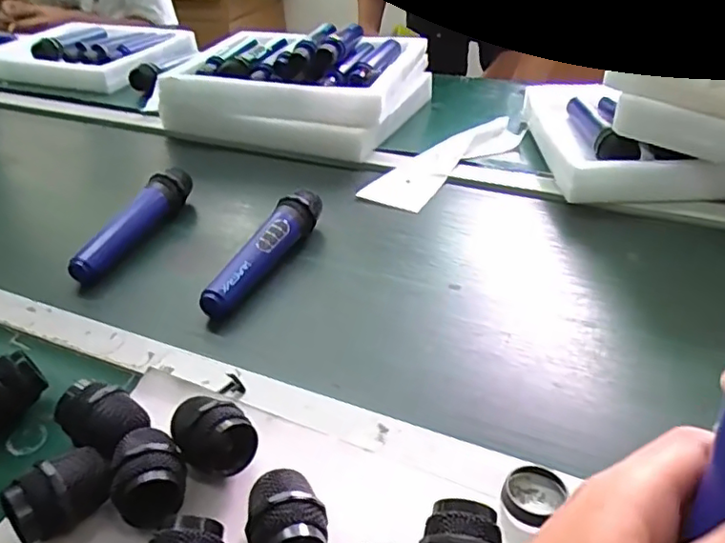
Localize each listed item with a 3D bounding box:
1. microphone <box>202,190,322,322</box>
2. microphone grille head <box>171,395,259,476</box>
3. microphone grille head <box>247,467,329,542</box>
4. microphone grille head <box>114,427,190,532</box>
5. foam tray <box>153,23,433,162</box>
[{"bbox_3d":[-0.097,-0.020,0.637,0.042,0.050,0.207,12,38,20],"label":"microphone"},{"bbox_3d":[-0.108,0.116,0.426,0.047,0.047,0.062,-28,42,-29],"label":"microphone grille head"},{"bbox_3d":[-0.046,0.156,0.365,0.047,0.043,0.067,-10,37,-7],"label":"microphone grille head"},{"bbox_3d":[-0.142,0.138,0.397,0.046,0.047,0.070,-16,38,-15],"label":"microphone grille head"},{"bbox_3d":[-0.095,-0.305,0.967,0.360,0.136,0.314,10,38,17],"label":"foam tray"}]

